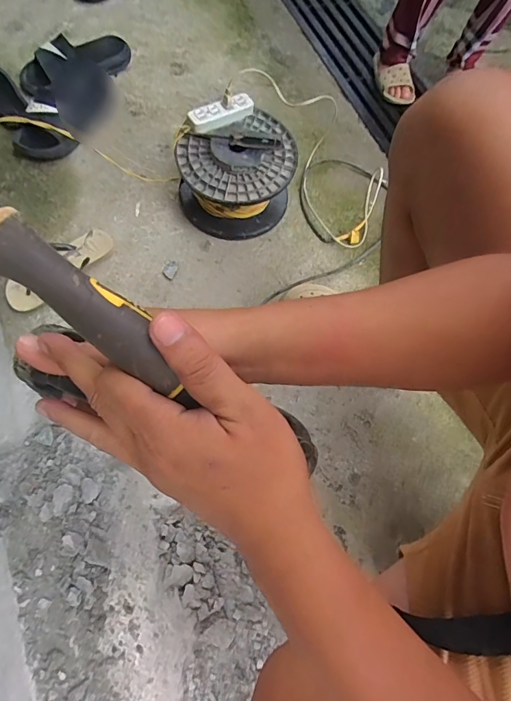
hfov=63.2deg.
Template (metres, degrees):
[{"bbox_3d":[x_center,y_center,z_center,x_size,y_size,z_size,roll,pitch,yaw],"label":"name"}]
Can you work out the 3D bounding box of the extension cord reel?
[{"bbox_3d":[-0.043,-0.373,0.865,0.234,0.160,0.211,-4,71,-1],"label":"extension cord reel"}]

